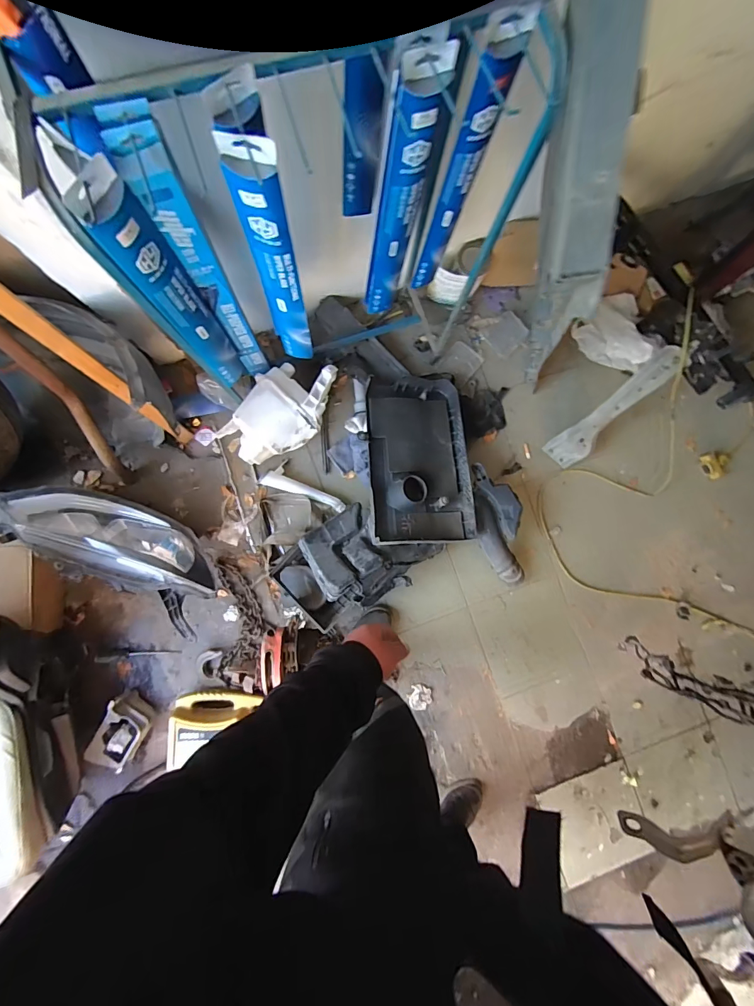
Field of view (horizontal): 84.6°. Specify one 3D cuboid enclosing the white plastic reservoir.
[{"bbox_3d":[-0.256,-0.250,1.159,0.201,0.136,0.340,39,85,-2],"label":"white plastic reservoir"}]

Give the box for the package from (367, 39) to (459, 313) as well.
[{"bbox_3d":[0.033,-0.467,0.713,0.067,0.497,0.024,-7,88,-5],"label":"package"}]

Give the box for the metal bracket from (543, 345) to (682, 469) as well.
[{"bbox_3d":[0.677,-0.265,1.204,0.121,0.036,0.420,37,128,-3],"label":"metal bracket"}]

